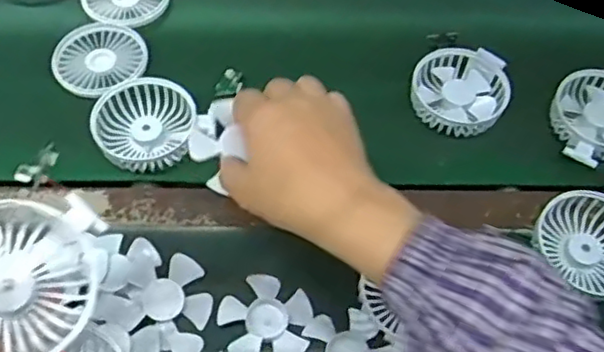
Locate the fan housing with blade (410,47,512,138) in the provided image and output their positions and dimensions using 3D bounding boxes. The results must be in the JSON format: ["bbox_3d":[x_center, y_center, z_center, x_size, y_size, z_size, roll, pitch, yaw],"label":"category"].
[{"bbox_3d":[0.149,-0.079,0.621,0.086,0.036,0.089,2,56,-4],"label":"fan housing with blade"}]

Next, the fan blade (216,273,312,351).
[{"bbox_3d":[-0.027,0.108,0.489,0.067,0.007,0.068,2,56,-4],"label":"fan blade"}]

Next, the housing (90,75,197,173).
[{"bbox_3d":[-0.139,-0.048,0.581,0.085,0.021,0.088,2,56,-4],"label":"housing"}]

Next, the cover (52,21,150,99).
[{"bbox_3d":[-0.195,-0.116,0.628,0.084,0.009,0.087,-20,60,-17],"label":"cover"}]

